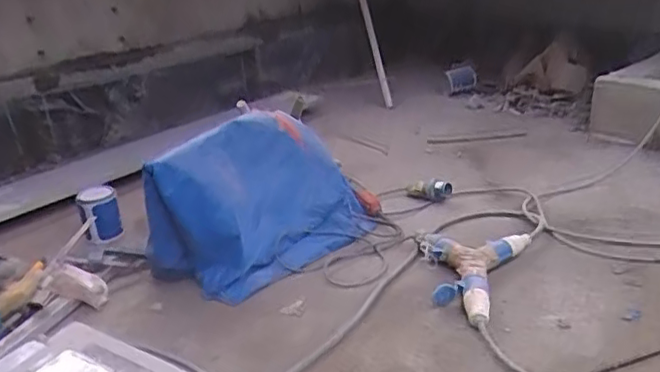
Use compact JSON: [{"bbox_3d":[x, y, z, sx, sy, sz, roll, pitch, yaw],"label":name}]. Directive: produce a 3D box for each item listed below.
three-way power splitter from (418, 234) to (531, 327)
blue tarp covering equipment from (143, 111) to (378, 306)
[{"bbox_3d":[0.278,0.168,1.331,0.220,0.064,0.357,7,25,27],"label":"three-way power splitter"},{"bbox_3d":[-0.149,0.032,1.453,0.305,0.303,0.479,12,28,35],"label":"blue tarp covering equipment"}]

